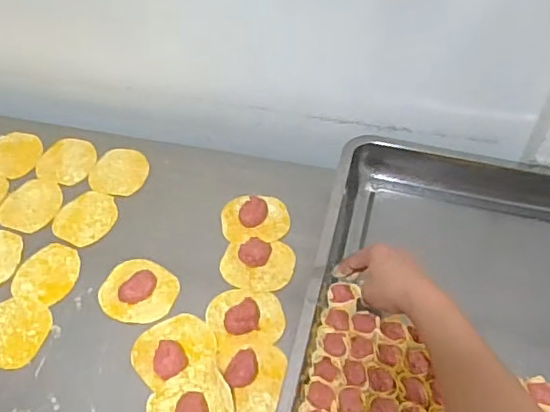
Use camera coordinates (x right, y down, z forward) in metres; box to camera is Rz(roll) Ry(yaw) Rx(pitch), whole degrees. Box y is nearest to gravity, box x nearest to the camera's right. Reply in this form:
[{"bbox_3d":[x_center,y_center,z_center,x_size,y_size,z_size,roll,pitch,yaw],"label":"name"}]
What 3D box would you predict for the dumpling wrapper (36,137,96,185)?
[{"bbox_3d":[-0.288,-0.064,0.790,0.072,0.007,0.079,1,51,-1],"label":"dumpling wrapper"}]

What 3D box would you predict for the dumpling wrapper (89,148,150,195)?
[{"bbox_3d":[-0.213,-0.048,0.779,0.074,0.004,0.085,9,51,6],"label":"dumpling wrapper"}]

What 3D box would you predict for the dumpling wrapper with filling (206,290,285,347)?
[{"bbox_3d":[-0.033,0.122,0.631,0.084,0.015,0.067,1,51,-1],"label":"dumpling wrapper with filling"}]

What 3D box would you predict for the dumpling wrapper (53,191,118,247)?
[{"bbox_3d":[-0.241,0.014,0.726,0.072,0.004,0.081,21,53,15],"label":"dumpling wrapper"}]

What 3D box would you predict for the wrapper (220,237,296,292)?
[{"bbox_3d":[-0.020,0.069,0.676,0.087,0.016,0.067,-9,52,-9],"label":"wrapper"}]

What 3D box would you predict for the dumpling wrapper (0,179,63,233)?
[{"bbox_3d":[-0.318,-0.001,0.739,0.073,0.004,0.083,5,51,2],"label":"dumpling wrapper"}]

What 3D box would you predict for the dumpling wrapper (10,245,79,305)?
[{"bbox_3d":[-0.267,0.077,0.671,0.069,0.004,0.078,13,52,9],"label":"dumpling wrapper"}]

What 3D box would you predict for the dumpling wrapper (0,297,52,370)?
[{"bbox_3d":[-0.289,0.135,0.621,0.079,0.004,0.080,1,51,-1],"label":"dumpling wrapper"}]

